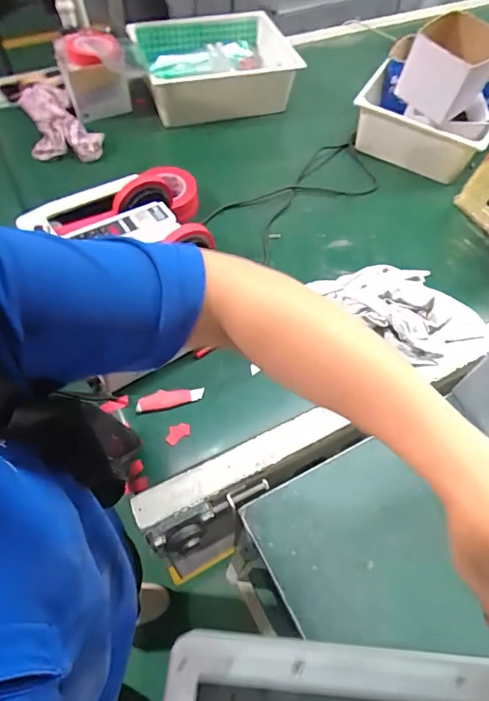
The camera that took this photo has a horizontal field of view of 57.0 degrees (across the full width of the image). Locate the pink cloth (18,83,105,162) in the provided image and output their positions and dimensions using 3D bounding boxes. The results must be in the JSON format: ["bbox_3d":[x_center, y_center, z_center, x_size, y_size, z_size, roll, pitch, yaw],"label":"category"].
[{"bbox_3d":[-0.413,-0.514,1.006,0.147,0.043,0.257,-18,61,-13],"label":"pink cloth"}]

